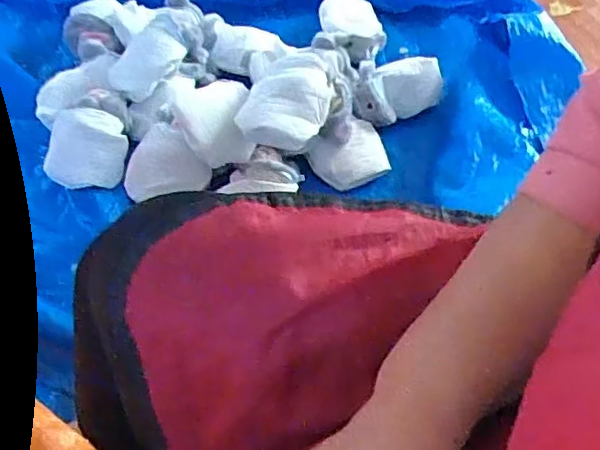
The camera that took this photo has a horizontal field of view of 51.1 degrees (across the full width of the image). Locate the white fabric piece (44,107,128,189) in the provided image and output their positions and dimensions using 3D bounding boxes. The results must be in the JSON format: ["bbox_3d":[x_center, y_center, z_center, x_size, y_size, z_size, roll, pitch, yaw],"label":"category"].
[{"bbox_3d":[-0.323,-0.115,0.952,0.114,0.119,0.028,12,11,-8],"label":"white fabric piece"}]

